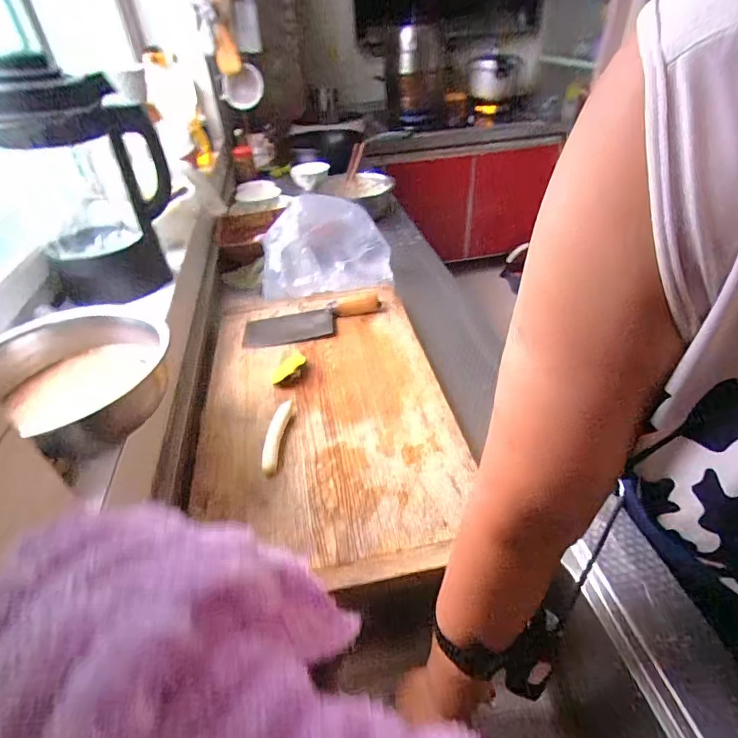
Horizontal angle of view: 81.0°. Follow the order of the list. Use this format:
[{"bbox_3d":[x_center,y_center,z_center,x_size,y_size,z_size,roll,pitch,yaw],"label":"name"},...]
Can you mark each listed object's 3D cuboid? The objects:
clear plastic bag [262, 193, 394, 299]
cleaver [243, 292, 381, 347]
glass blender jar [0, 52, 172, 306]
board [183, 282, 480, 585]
[{"bbox_3d":[-0.082,-0.246,0.822,0.253,0.169,0.130,-11,41,-9],"label":"clear plastic bag"},{"bbox_3d":[-0.094,-0.086,0.740,0.238,0.021,0.095,-11,41,-9],"label":"cleaver"},{"bbox_3d":[-0.382,-0.253,0.605,0.122,0.289,0.163,11,43,17],"label":"glass blender jar"},{"bbox_3d":[-0.065,0.033,0.621,0.326,0.016,0.540,-8,41,-6],"label":"board"}]

